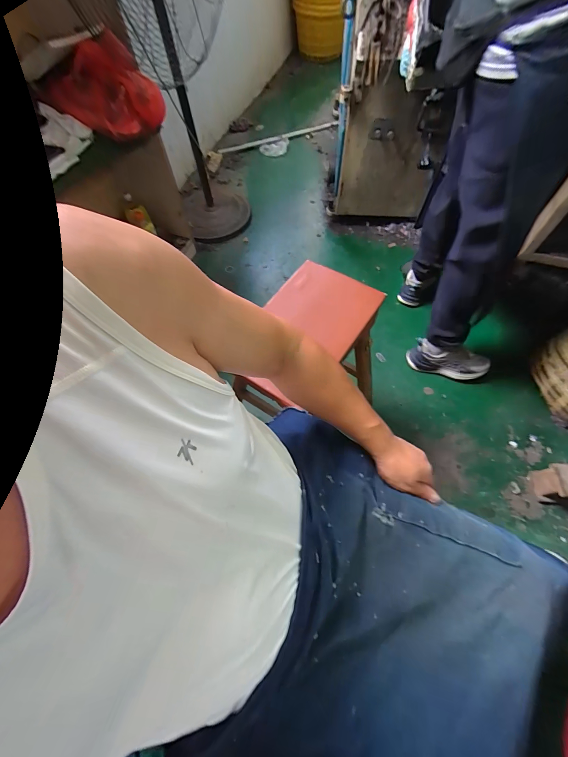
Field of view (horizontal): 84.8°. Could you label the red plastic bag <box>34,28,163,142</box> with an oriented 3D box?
[{"bbox_3d":[-0.501,-0.792,0.843,0.270,0.194,0.138,2,63,3],"label":"red plastic bag"}]

